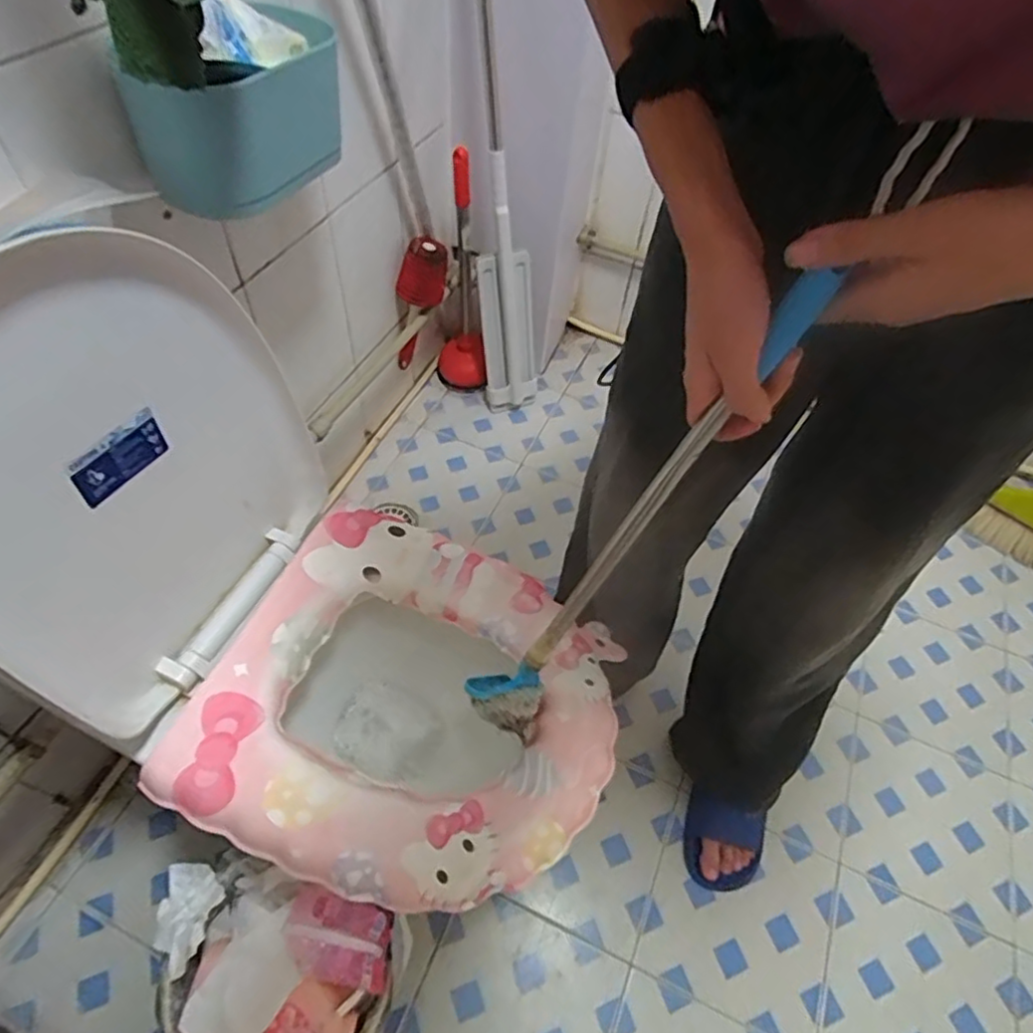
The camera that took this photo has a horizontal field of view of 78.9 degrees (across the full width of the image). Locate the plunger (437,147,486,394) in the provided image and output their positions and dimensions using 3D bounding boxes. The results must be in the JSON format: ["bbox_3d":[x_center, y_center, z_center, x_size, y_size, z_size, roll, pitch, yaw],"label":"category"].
[{"bbox_3d":[-0.121,-0.499,1.341,0.111,0.522,0.126,-1,54,-5],"label":"plunger"}]

